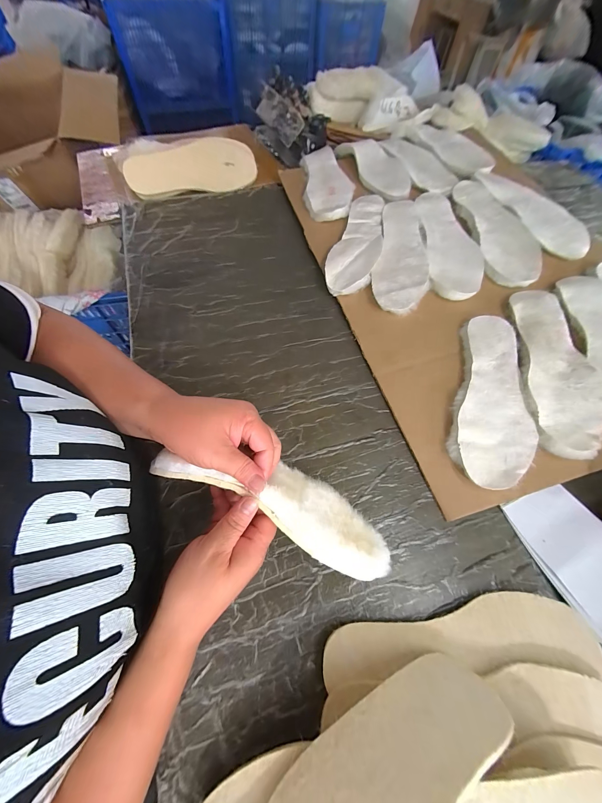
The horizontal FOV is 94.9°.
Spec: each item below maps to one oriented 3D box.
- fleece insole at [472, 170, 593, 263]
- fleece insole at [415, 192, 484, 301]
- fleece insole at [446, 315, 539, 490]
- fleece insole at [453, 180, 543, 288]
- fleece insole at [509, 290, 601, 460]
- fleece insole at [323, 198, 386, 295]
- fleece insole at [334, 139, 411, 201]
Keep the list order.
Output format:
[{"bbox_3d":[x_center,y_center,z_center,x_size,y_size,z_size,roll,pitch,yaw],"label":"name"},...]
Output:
[{"bbox_3d":[0.440,-0.364,0.531,0.107,0.021,0.250,-11,63,-9],"label":"fleece insole"},{"bbox_3d":[0.272,-0.296,0.511,0.091,0.012,0.266,1,67,6],"label":"fleece insole"},{"bbox_3d":[0.269,-0.011,0.389,0.095,0.016,0.262,15,68,12],"label":"fleece insole"},{"bbox_3d":[0.365,-0.326,0.520,0.087,0.014,0.275,-9,67,12],"label":"fleece insole"},{"bbox_3d":[0.369,-0.055,0.398,0.089,0.023,0.272,11,62,3],"label":"fleece insole"},{"bbox_3d":[0.114,-0.306,0.530,0.087,0.016,0.259,18,69,13],"label":"fleece insole"},{"bbox_3d":[0.174,-0.528,0.621,0.104,0.019,0.233,-23,68,-7],"label":"fleece insole"}]

